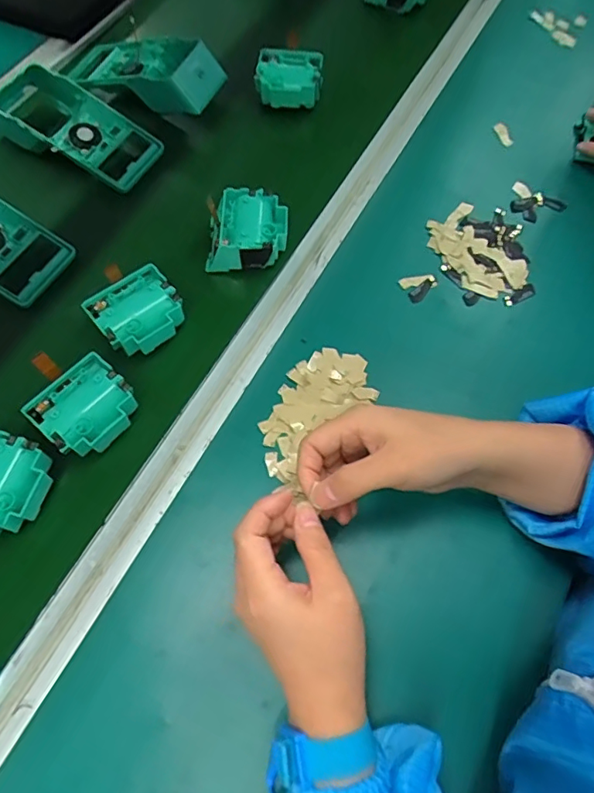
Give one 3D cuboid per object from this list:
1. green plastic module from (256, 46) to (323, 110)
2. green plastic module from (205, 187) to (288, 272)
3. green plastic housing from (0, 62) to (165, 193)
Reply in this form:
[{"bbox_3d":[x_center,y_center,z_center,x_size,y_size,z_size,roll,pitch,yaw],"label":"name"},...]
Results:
[{"bbox_3d":[-0.008,-0.376,0.624,0.082,0.041,0.068,-3,64,-1],"label":"green plastic module"},{"bbox_3d":[-0.047,-0.164,0.524,0.078,0.040,0.076,5,64,3],"label":"green plastic module"},{"bbox_3d":[-0.248,-0.301,0.581,0.188,0.043,0.088,27,67,13],"label":"green plastic housing"}]

